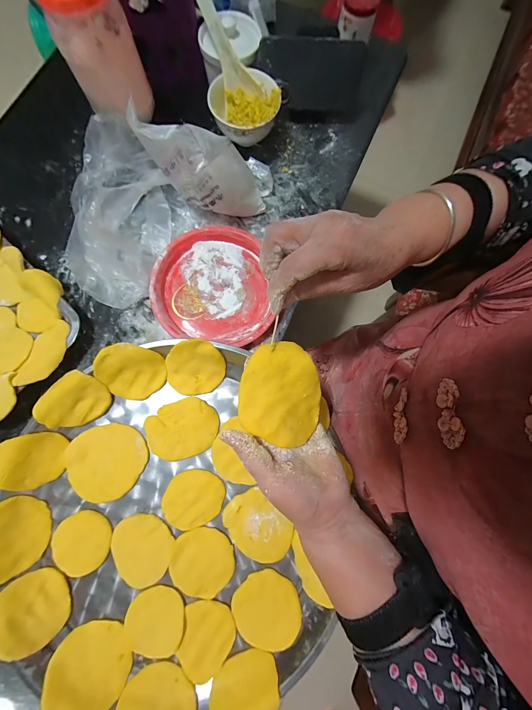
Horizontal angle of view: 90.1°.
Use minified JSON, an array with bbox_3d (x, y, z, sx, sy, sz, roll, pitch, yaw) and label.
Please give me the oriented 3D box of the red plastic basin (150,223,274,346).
[{"bbox_3d":[-0.083,-0.100,0.400,0.164,0.025,0.182,-11,78,-4],"label":"red plastic basin"}]

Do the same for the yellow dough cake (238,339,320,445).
[{"bbox_3d":[0.015,0.033,0.240,0.078,0.011,0.087,3,87,-18],"label":"yellow dough cake"}]

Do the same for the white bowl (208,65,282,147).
[{"bbox_3d":[-0.034,-0.394,0.443,0.108,0.069,0.108,0,78,-1],"label":"white bowl"}]

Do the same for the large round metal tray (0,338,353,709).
[{"bbox_3d":[-0.125,0.199,0.339,0.396,0.048,0.428,0,78,-1],"label":"large round metal tray"}]

